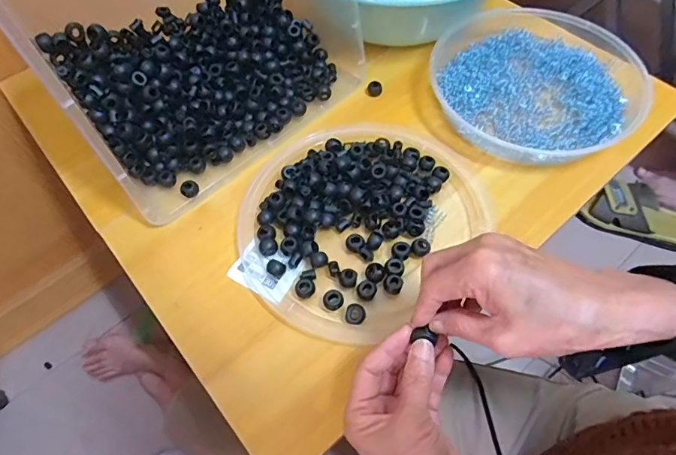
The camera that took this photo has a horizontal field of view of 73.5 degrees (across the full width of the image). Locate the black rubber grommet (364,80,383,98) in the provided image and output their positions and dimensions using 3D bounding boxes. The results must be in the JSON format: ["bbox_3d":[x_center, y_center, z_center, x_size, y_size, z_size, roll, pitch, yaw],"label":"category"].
[{"bbox_3d":[0.043,-0.167,0.543,0.019,0.008,0.017,10,60,8],"label":"black rubber grommet"}]

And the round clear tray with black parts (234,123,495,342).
[{"bbox_3d":[0.017,-0.019,0.444,0.202,0.026,0.241,38,67,21],"label":"round clear tray with black parts"}]

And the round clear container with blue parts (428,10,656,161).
[{"bbox_3d":[0.225,-0.168,0.516,0.223,0.034,0.227,-1,59,1],"label":"round clear container with blue parts"}]

